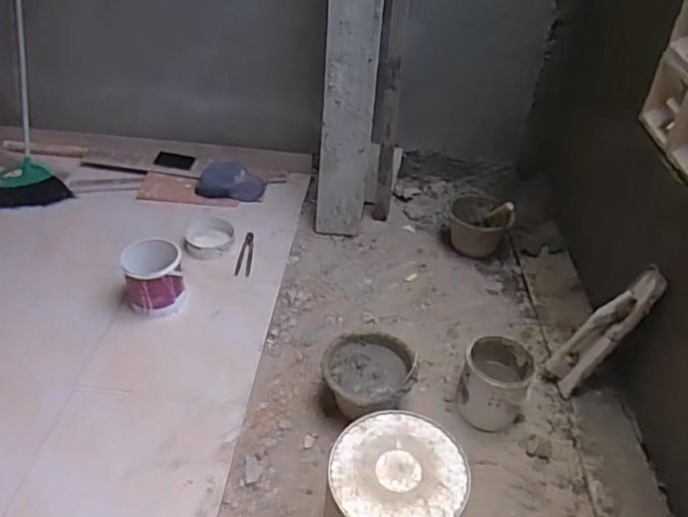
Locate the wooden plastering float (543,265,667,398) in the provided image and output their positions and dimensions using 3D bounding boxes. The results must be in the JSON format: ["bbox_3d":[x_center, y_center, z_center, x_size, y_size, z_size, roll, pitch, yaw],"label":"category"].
[{"bbox_3d":[0.718,0.201,1.653,0.039,0.427,0.118,12,34,-34],"label":"wooden plastering float"}]

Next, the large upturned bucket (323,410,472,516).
[{"bbox_3d":[0.099,0.546,1.237,0.271,0.363,0.293,1,41,-1],"label":"large upturned bucket"}]

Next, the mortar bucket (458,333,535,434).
[{"bbox_3d":[0.406,0.331,1.611,0.168,0.161,0.206,23,47,22],"label":"mortar bucket"}]

